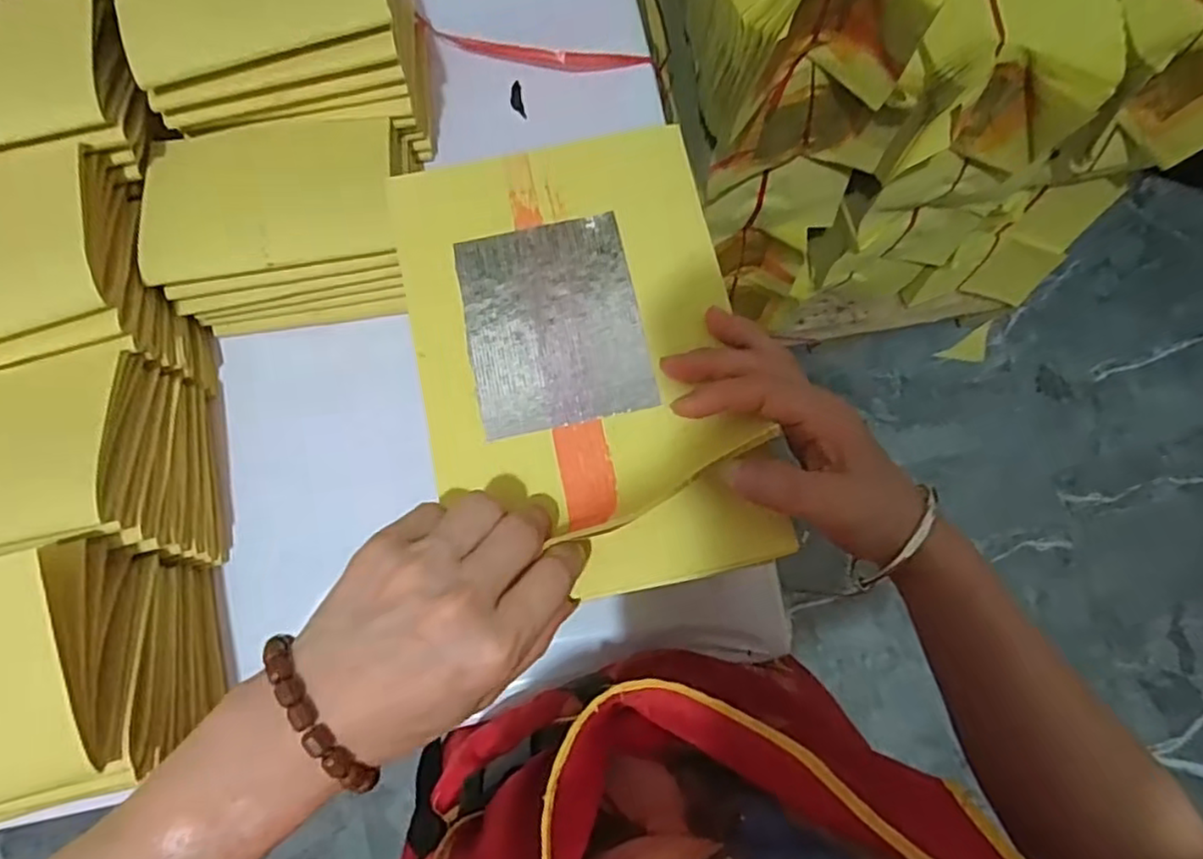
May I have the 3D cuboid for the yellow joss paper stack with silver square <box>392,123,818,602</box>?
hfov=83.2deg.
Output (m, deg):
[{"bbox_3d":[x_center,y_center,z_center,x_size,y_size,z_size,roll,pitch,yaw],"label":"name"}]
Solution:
[{"bbox_3d":[-0.010,-0.038,0.325,0.152,0.018,0.226,-12,78,-5],"label":"yellow joss paper stack with silver square"}]

